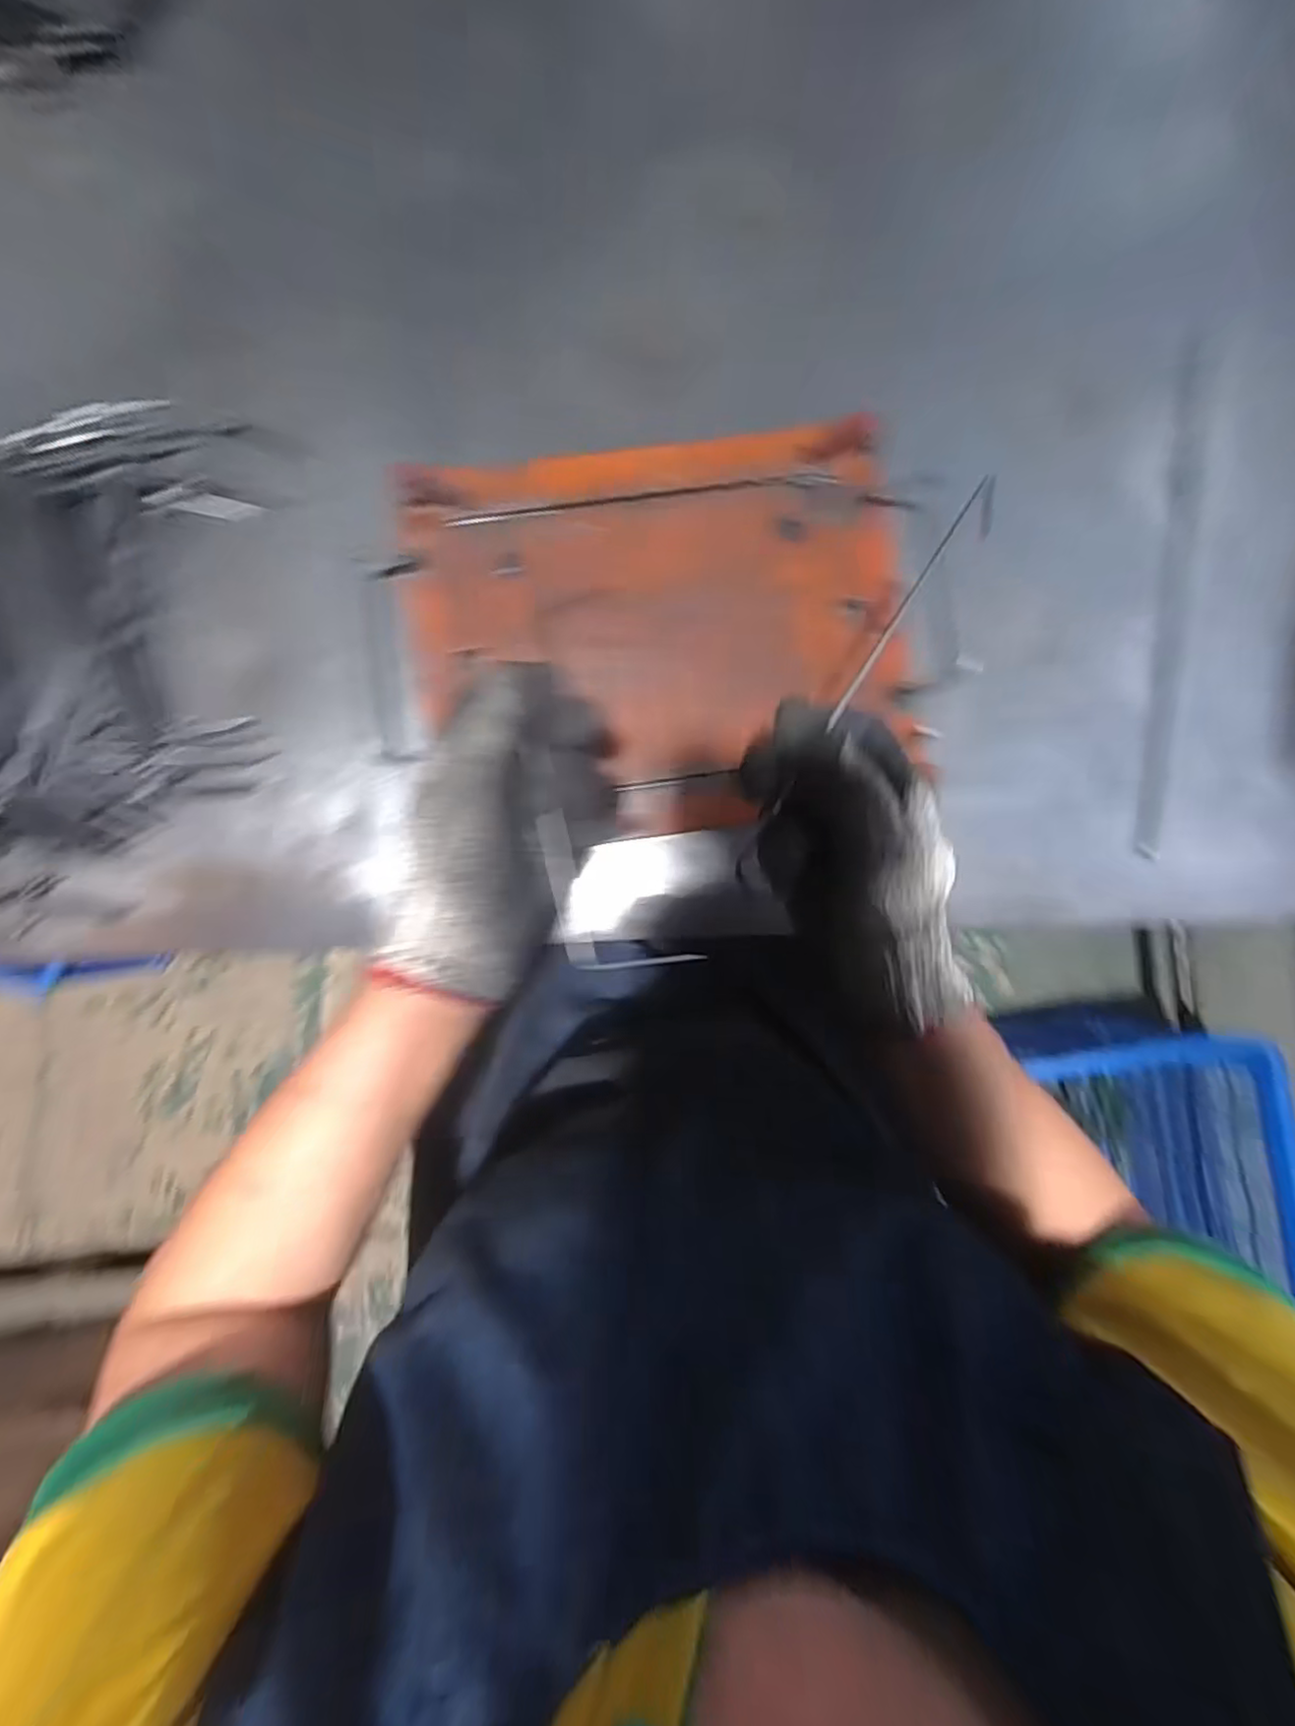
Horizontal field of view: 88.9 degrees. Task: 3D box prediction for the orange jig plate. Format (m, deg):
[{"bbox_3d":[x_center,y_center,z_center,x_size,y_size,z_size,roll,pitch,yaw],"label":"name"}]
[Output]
[{"bbox_3d":[0.012,-0.144,0.416,0.300,0.024,0.239,-10,88,-5],"label":"orange jig plate"}]

